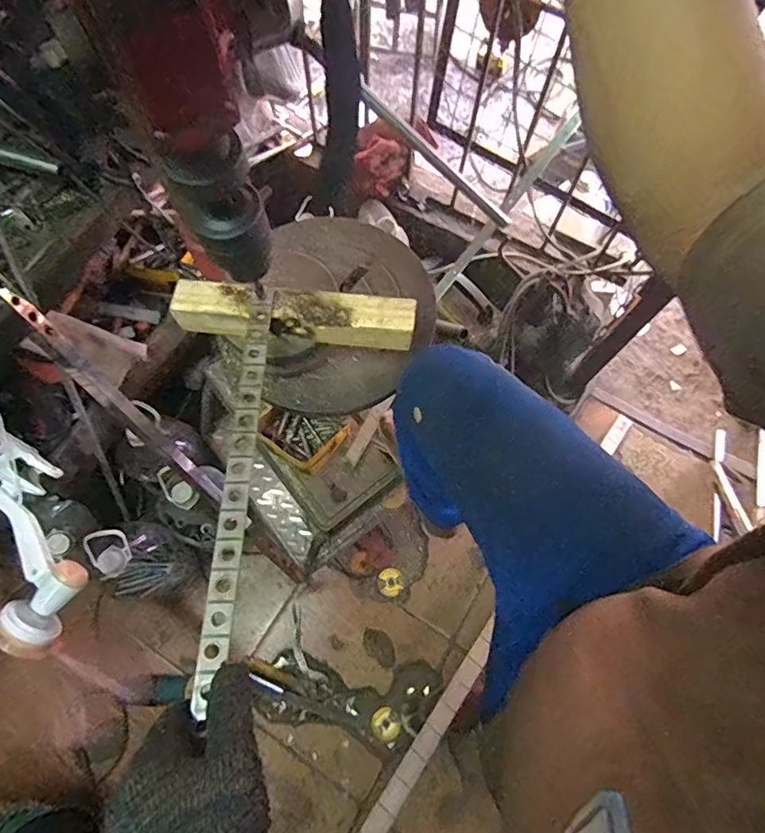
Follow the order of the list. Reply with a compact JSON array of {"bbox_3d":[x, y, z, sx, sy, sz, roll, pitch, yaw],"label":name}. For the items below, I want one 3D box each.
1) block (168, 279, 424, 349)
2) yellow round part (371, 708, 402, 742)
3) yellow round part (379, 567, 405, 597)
[{"bbox_3d":[-0.085,-0.098,0.515,0.228,0.031,0.043,5,70,0],"label":"block"},{"bbox_3d":[0.008,0.729,1.250,0.067,0.017,0.067,0,70,-1],"label":"yellow round part"},{"bbox_3d":[0.022,0.427,1.367,0.065,0.006,0.071,0,70,-1],"label":"yellow round part"}]

